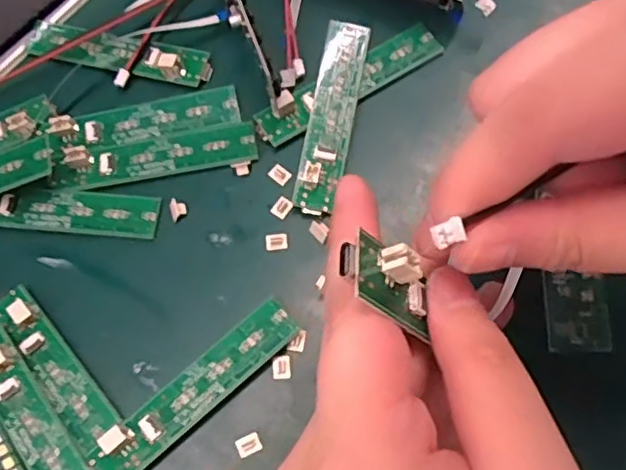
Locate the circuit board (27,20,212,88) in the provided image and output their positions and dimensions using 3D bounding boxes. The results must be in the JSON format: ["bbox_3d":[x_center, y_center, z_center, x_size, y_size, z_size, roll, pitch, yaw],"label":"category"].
[{"bbox_3d":[-0.085,-0.081,0.267,0.083,0.010,0.017,14,71,8],"label":"circuit board"}]

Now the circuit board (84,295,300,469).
[{"bbox_3d":[-0.041,0.054,0.216,0.083,0.014,0.016,-40,73,-11],"label":"circuit board"}]

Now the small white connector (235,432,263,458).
[{"bbox_3d":[-0.022,0.072,0.213,0.009,0.004,0.007,-27,71,-7],"label":"small white connector"}]

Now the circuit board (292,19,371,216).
[{"bbox_3d":[0.008,-0.049,0.250,0.018,0.008,0.083,9,71,6],"label":"circuit board"}]

